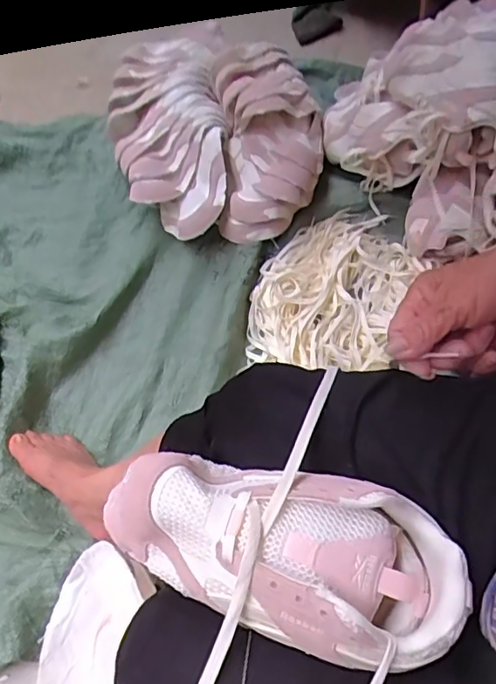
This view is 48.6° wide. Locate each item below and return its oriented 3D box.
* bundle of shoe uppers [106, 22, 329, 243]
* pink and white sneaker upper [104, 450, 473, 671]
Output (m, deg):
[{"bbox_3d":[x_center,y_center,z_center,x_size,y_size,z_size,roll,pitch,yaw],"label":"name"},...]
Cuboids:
[{"bbox_3d":[-0.052,-0.359,0.978,0.368,0.171,0.356,-11,63,-5],"label":"bundle of shoe uppers"},{"bbox_3d":[0.021,0.129,0.352,0.222,0.056,0.100,13,64,10],"label":"pink and white sneaker upper"}]

